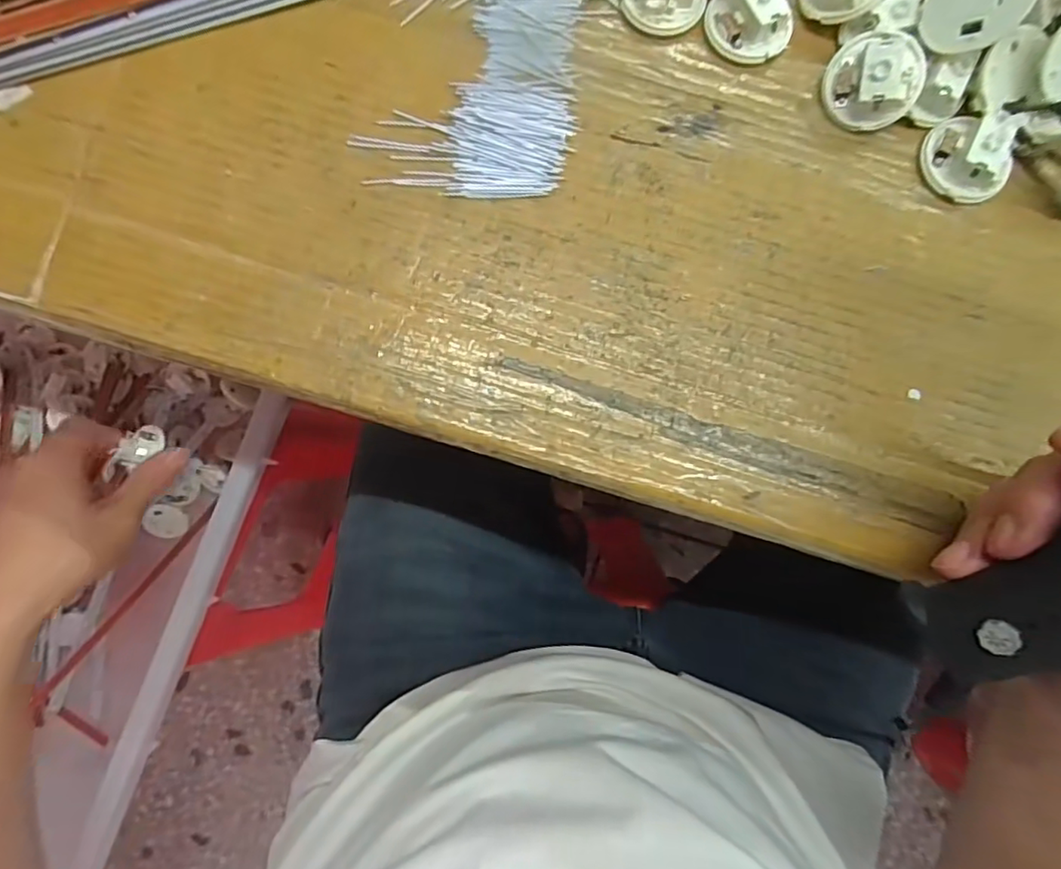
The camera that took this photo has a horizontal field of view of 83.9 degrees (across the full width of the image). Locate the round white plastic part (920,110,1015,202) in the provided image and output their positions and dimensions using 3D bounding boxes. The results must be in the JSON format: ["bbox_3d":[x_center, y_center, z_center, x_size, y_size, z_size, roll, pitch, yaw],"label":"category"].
[{"bbox_3d":[0.189,-0.120,0.252,0.030,0.017,0.035,5,88,0],"label":"round white plastic part"}]

